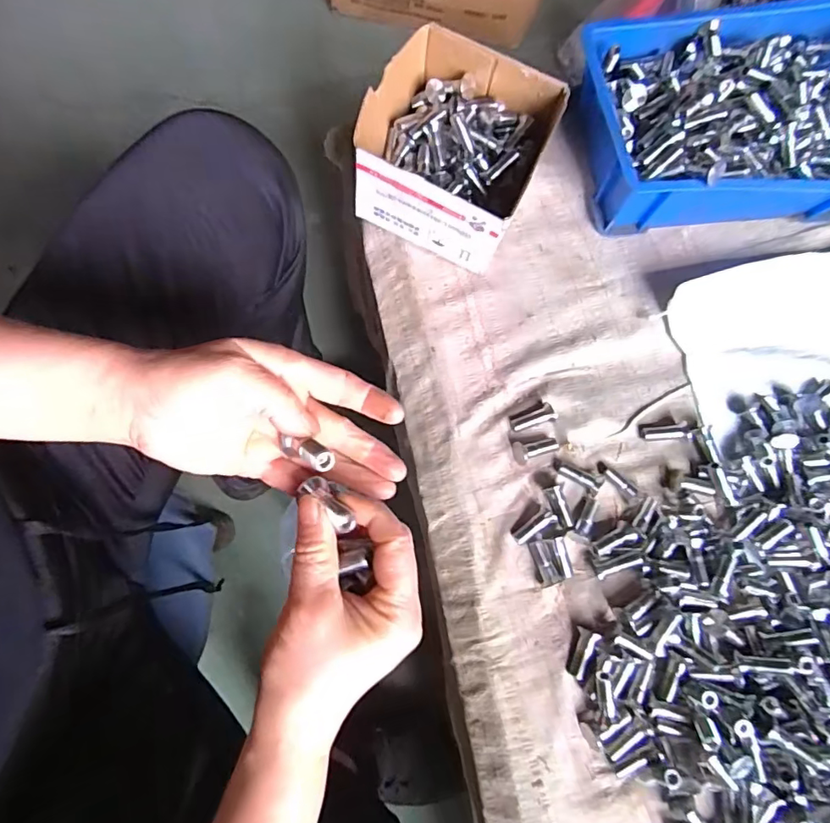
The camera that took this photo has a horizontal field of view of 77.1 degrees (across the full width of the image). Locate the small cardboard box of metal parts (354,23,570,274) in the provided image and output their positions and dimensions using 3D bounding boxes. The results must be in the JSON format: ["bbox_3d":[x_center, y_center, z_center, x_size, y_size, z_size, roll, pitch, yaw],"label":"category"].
[{"bbox_3d":[0.032,-0.222,0.443,0.140,0.075,0.149,25,74,1],"label":"small cardboard box of metal parts"}]

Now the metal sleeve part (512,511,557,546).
[{"bbox_3d":[0.093,0.089,0.403,0.037,0.010,0.012,-31,80,-11],"label":"metal sleeve part"}]

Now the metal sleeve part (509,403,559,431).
[{"bbox_3d":[0.097,0.005,0.430,0.037,0.009,0.015,-18,77,-8],"label":"metal sleeve part"}]

